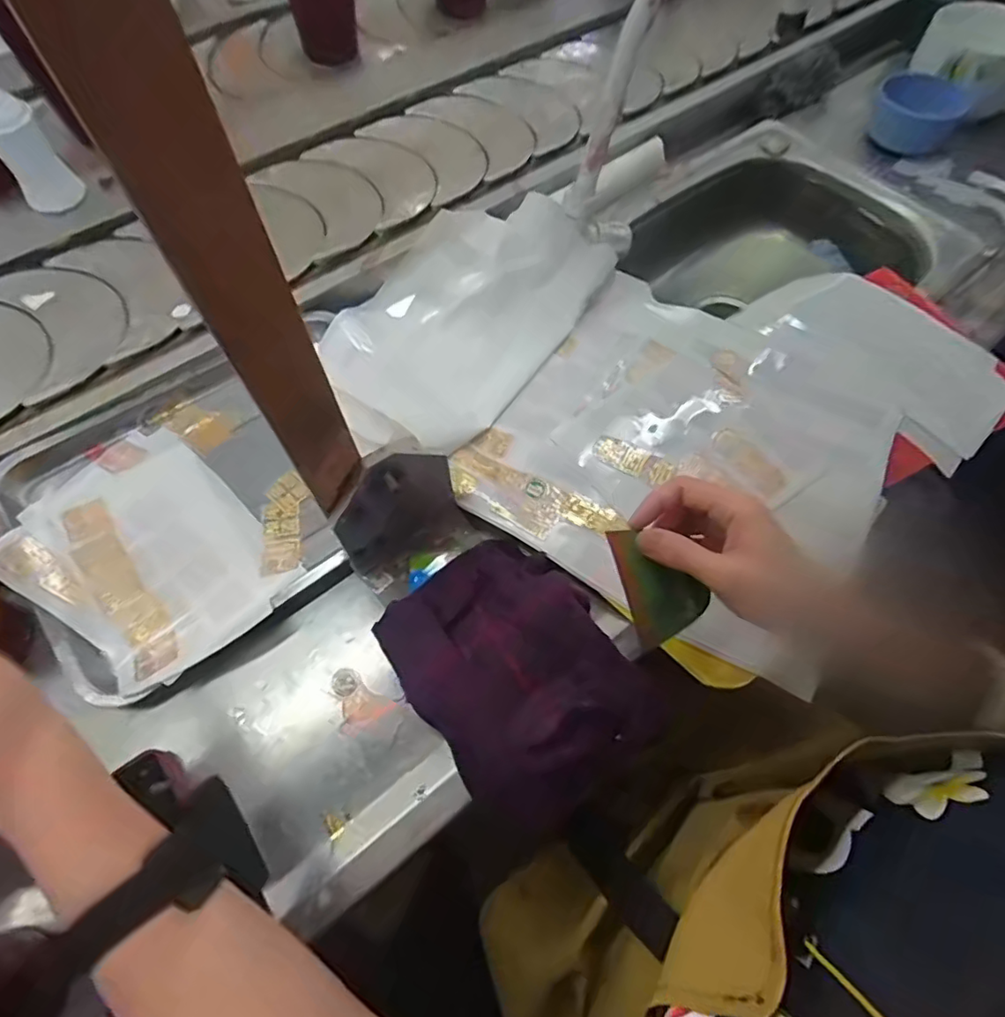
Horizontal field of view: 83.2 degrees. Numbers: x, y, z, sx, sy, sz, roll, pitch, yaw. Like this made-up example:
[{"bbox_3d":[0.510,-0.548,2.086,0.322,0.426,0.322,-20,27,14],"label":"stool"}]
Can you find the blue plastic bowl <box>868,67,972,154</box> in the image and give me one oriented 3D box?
[{"bbox_3d":[0.592,-0.569,0.809,0.116,0.051,0.122,33,69,12],"label":"blue plastic bowl"}]

